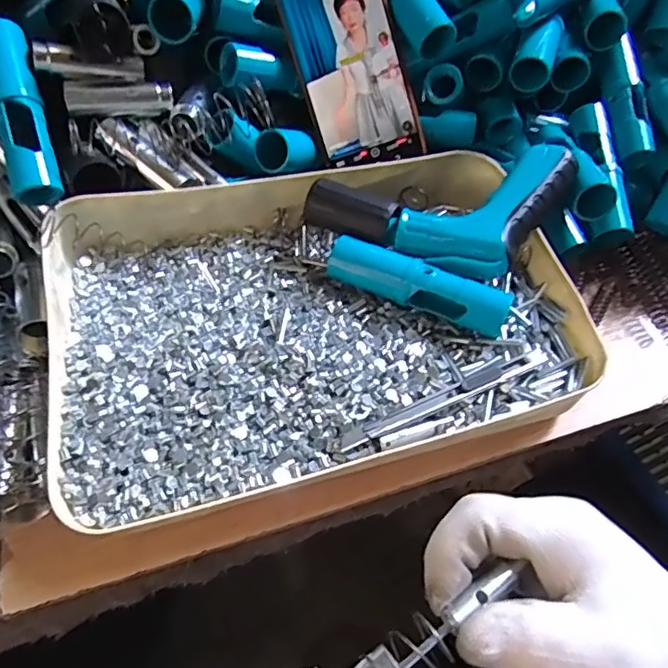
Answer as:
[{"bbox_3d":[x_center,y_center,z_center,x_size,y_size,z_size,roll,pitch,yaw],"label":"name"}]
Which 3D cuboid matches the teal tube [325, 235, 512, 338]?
[{"bbox_3d":[0.055,-0.033,0.365,0.119,0.033,0.027,22,56,16],"label":"teal tube"}]

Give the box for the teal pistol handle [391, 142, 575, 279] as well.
[{"bbox_3d":[0.110,-0.078,0.370,0.128,0.028,0.063,-32,58,-5],"label":"teal pistol handle"}]

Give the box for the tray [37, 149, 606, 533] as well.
[{"bbox_3d":[-0.012,-0.022,0.365,0.327,0.046,0.234,-13,54,-9],"label":"tray"}]

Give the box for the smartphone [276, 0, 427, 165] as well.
[{"bbox_3d":[0.012,-0.201,0.407,0.076,0.151,0.004,-20,13,0],"label":"smartphone"}]

